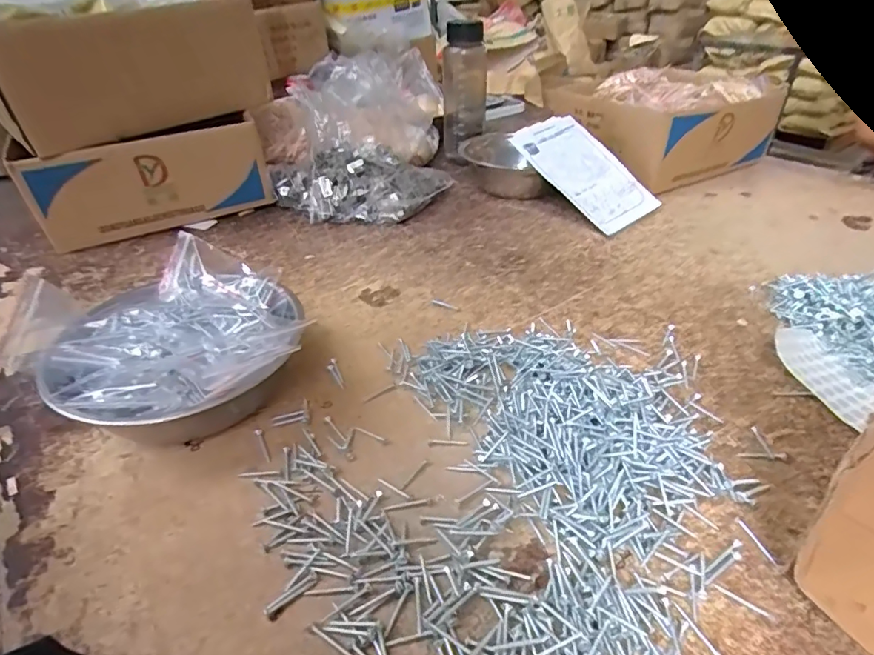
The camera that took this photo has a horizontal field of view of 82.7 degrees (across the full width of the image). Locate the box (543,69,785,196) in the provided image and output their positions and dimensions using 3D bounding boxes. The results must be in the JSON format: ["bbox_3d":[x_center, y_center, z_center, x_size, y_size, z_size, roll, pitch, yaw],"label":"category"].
[{"bbox_3d":[0.421,-0.351,0.888,0.325,0.151,0.206,-17,38,-21],"label":"box"}]

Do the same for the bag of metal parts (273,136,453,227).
[{"bbox_3d":[-0.126,-0.235,0.791,0.273,0.092,0.152,3,35,6],"label":"bag of metal parts"}]

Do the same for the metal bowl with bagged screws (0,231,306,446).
[{"bbox_3d":[-0.226,0.017,0.440,0.229,0.093,0.205,19,39,26],"label":"metal bowl with bagged screws"}]

